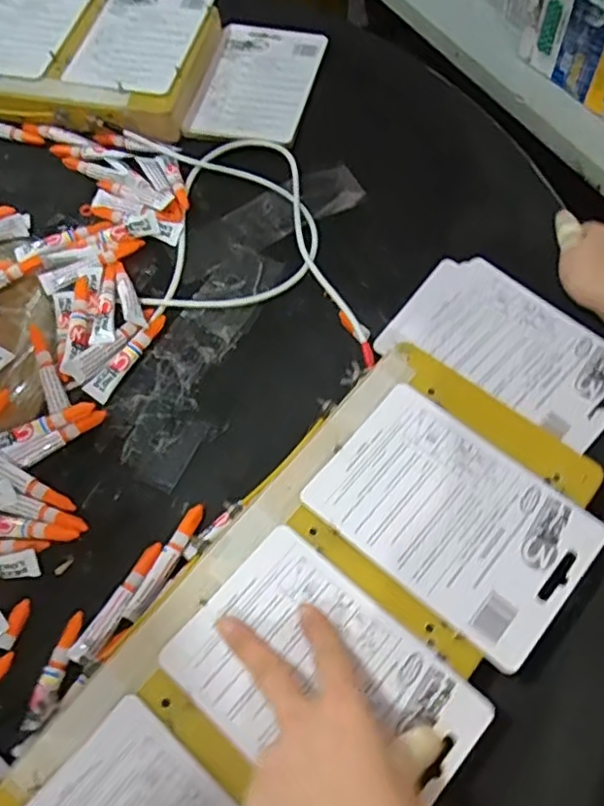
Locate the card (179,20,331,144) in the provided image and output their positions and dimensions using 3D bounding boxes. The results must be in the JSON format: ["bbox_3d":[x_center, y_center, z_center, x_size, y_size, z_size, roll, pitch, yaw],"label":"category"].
[{"bbox_3d":[-0.045,-0.332,0.664,0.111,0.006,0.170,11,64,8],"label":"card"}]

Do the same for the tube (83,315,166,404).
[{"bbox_3d":[-0.138,-0.038,0.519,0.017,0.011,0.087,30,68,16],"label":"tube"}]

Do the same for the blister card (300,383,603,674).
[{"bbox_3d":[0.095,0.070,0.413,0.163,0.005,0.111,38,71,19],"label":"blister card"}]

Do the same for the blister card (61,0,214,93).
[{"bbox_3d":[-0.164,-0.378,0.662,0.116,0.010,0.166,13,64,9],"label":"blister card"}]

